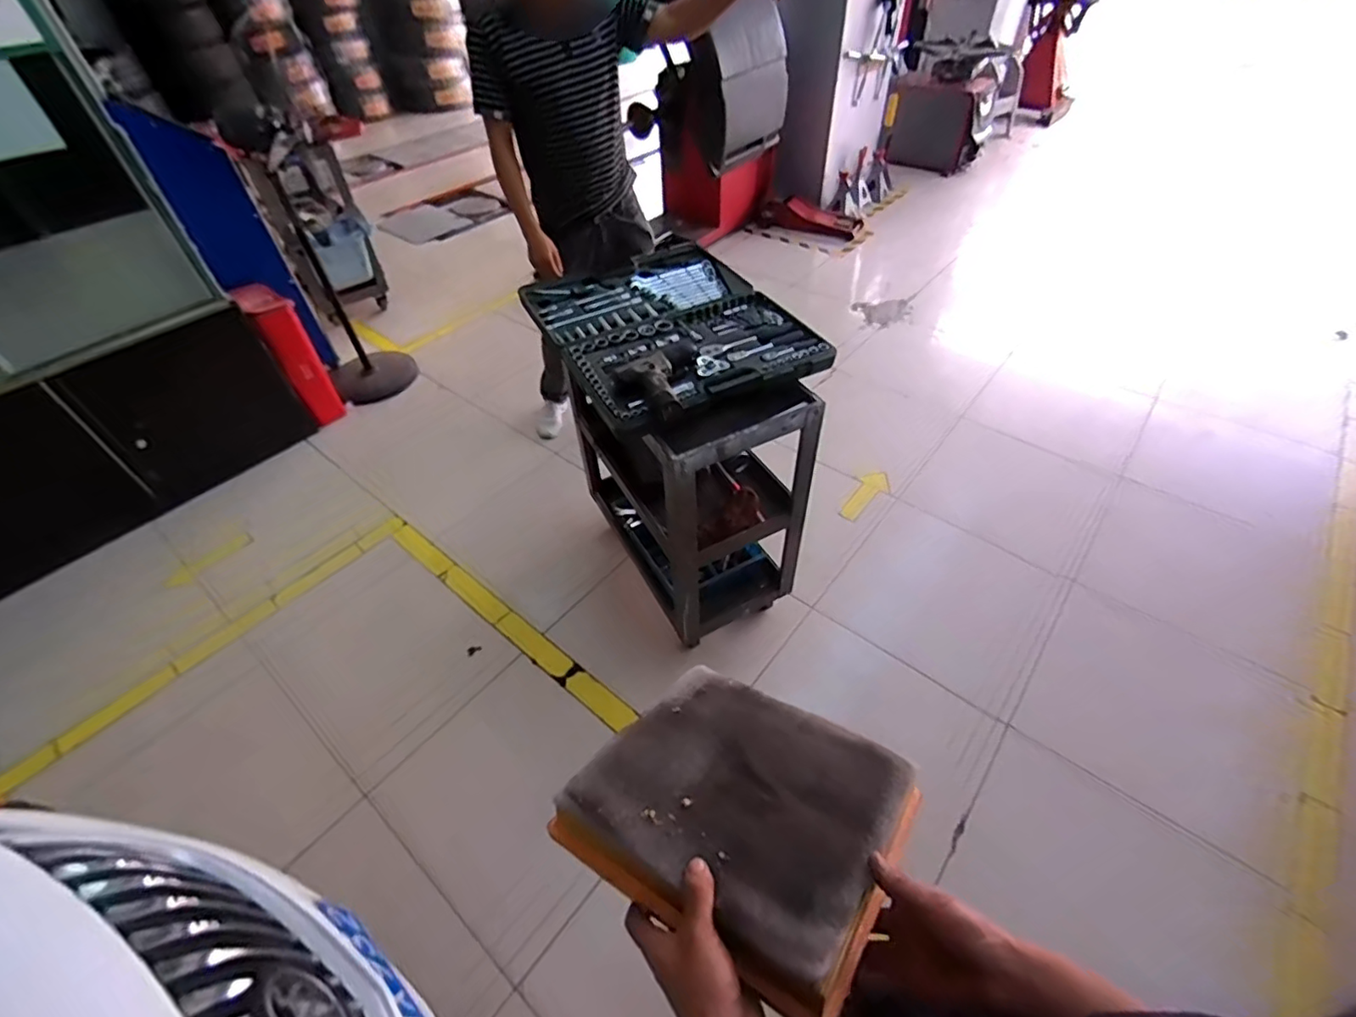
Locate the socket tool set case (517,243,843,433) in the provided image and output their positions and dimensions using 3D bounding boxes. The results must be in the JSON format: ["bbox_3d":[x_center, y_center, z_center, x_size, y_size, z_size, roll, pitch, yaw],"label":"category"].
[{"bbox_3d":[-0.032,-0.464,1.405,0.561,0.054,0.698,-21,49,-17],"label":"socket tool set case"}]

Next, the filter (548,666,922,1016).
[{"bbox_3d":[0.064,0.282,0.564,0.273,0.060,0.245,18,30,32],"label":"filter"}]

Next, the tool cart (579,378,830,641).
[{"bbox_3d":[0.009,-0.130,1.671,0.404,0.806,0.719,-22,49,-17],"label":"tool cart"}]

